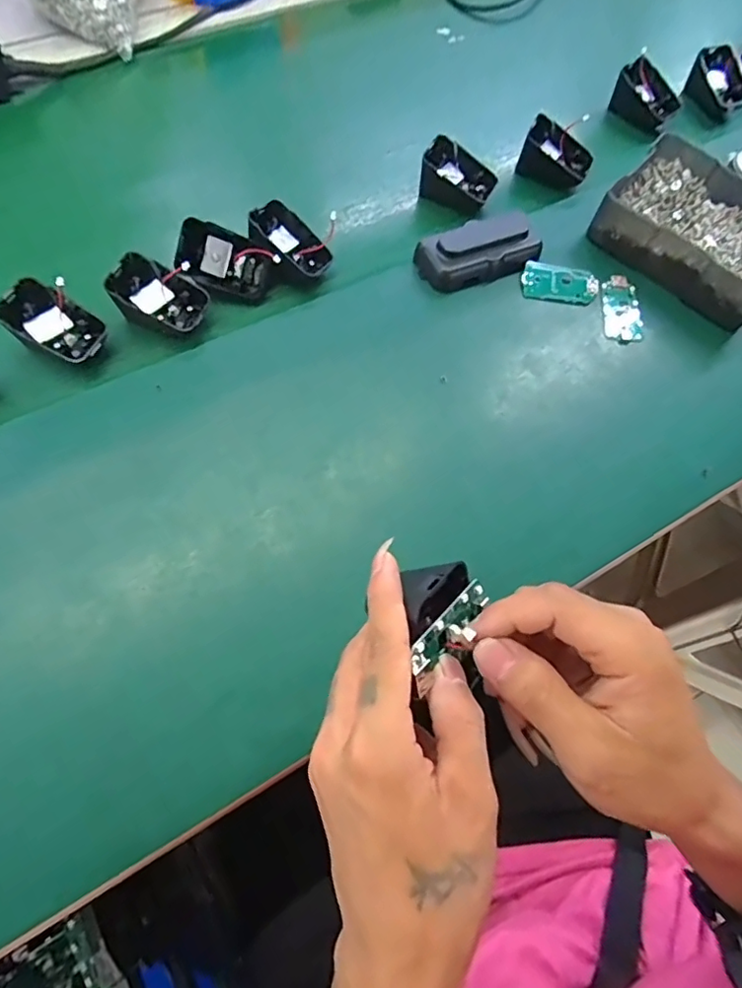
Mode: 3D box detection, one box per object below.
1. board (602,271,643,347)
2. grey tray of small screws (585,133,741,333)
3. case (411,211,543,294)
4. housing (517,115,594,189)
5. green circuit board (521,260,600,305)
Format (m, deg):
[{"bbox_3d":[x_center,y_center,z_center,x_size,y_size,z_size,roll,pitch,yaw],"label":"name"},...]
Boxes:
[{"bbox_3d":[0.214,-0.158,0.469,0.031,0.006,0.066,2,69,0],"label":"board"},{"bbox_3d":[0.292,-0.234,0.481,0.159,0.040,0.131,40,74,13],"label":"grey tray of small screws"},{"bbox_3d":[0.093,-0.207,0.471,0.103,0.030,0.052,-25,72,-10],"label":"case"},{"bbox_3d":[0.177,-0.323,0.524,0.066,0.035,0.046,26,69,3],"label":"housing"},{"bbox_3d":[0.162,-0.180,0.471,0.064,0.006,0.031,7,85,-4],"label":"green circuit board"}]

